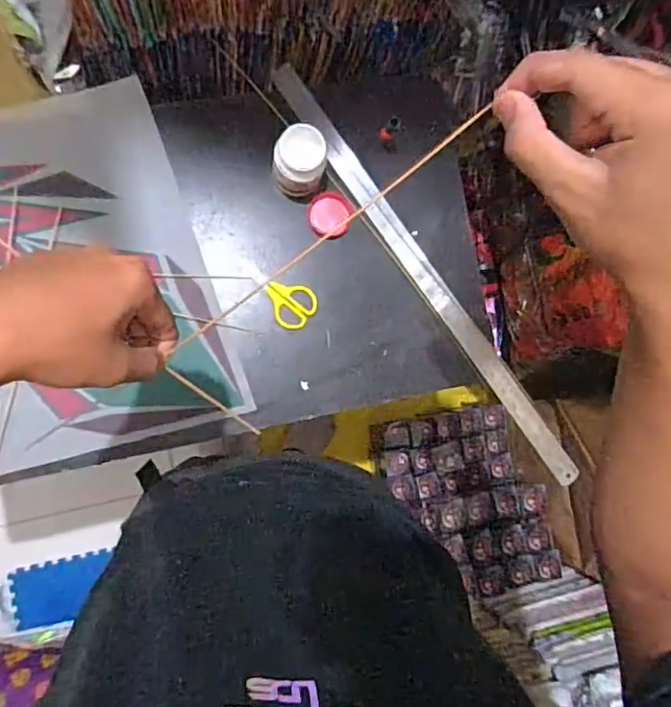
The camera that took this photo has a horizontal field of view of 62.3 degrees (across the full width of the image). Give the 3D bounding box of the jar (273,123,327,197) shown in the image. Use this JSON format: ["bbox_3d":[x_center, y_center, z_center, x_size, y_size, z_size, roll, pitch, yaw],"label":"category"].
[{"bbox_3d":[-0.041,-0.217,0.636,0.057,0.075,0.057,0,87,-9],"label":"jar"}]

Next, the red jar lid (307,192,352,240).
[{"bbox_3d":[-0.007,-0.168,0.677,0.053,0.006,0.055,0,87,-9],"label":"red jar lid"}]

